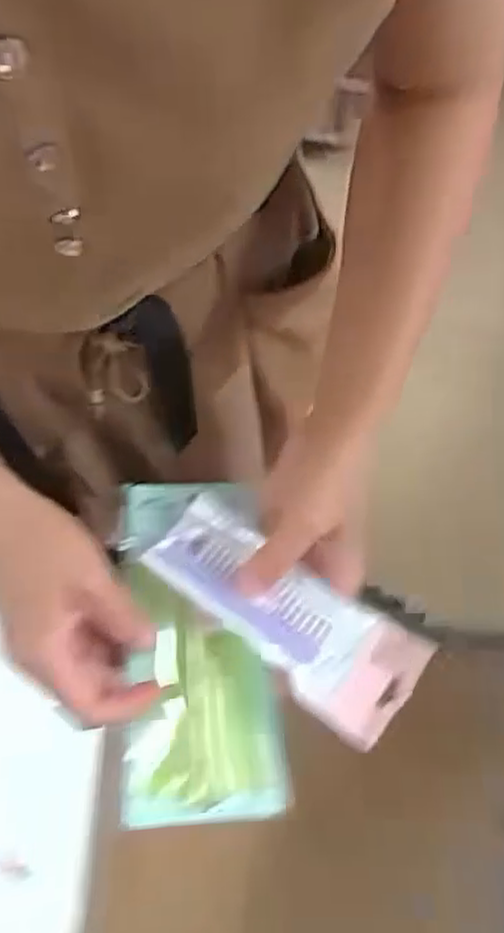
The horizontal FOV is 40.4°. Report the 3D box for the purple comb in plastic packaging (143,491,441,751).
[{"bbox_3d":[0.014,0.074,0.356,0.148,0.015,0.061,34,63,16],"label":"purple comb in plastic packaging"}]

